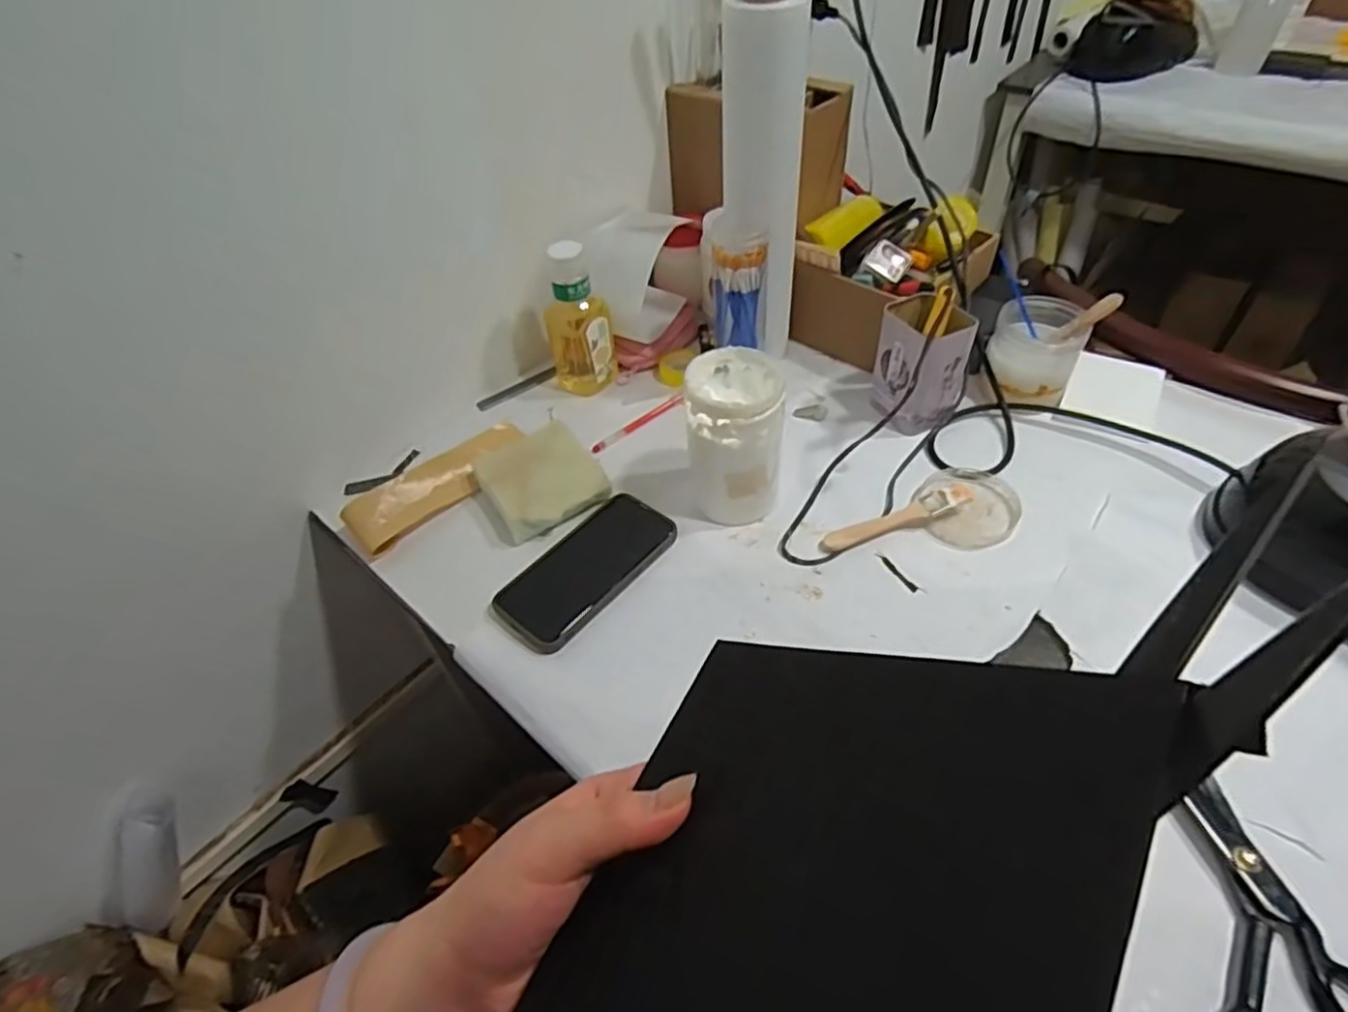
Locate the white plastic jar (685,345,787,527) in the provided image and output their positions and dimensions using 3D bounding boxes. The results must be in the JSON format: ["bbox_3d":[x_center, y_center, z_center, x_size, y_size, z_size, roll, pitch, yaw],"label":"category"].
[{"bbox_3d":[0.056,-0.056,0.605,0.079,0.137,0.097,-3,47,4],"label":"white plastic jar"}]

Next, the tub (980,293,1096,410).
[{"bbox_3d":[0.370,-0.158,0.699,0.082,0.081,0.089,-3,47,3],"label":"tub"}]

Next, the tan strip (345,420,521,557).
[{"bbox_3d":[-0.233,-0.028,0.671,0.050,0.033,0.186,30,57,29],"label":"tan strip"}]

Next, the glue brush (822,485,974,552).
[{"bbox_3d":[0.197,0.009,0.606,0.136,0.021,0.027,-16,47,-9],"label":"glue brush"}]

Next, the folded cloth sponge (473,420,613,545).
[{"bbox_3d":[-0.129,-0.026,0.662,0.104,0.028,0.113,-29,51,-19],"label":"folded cloth sponge"}]

